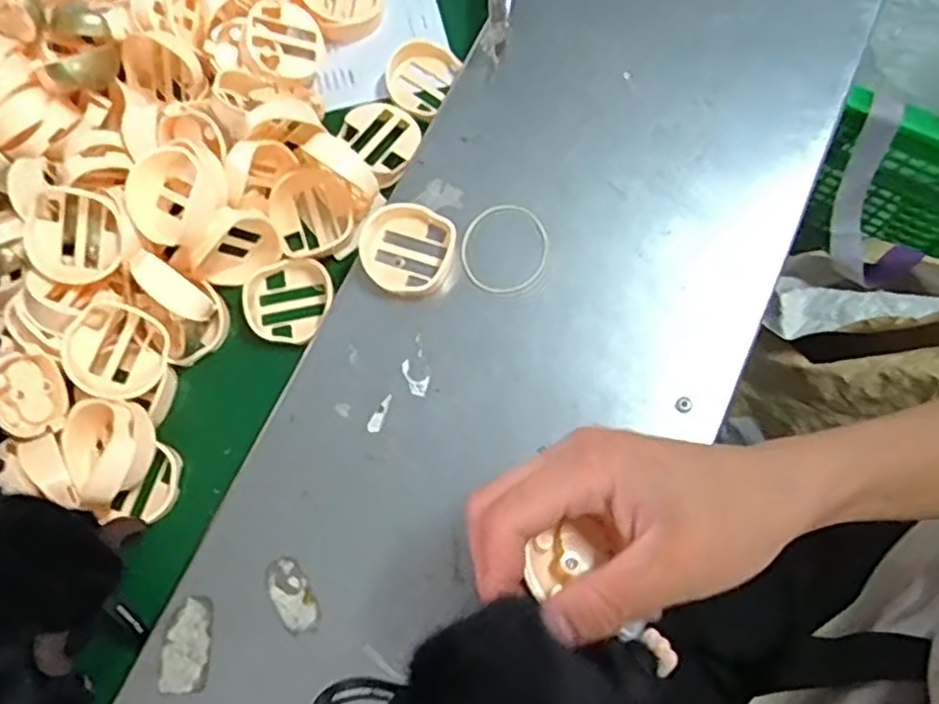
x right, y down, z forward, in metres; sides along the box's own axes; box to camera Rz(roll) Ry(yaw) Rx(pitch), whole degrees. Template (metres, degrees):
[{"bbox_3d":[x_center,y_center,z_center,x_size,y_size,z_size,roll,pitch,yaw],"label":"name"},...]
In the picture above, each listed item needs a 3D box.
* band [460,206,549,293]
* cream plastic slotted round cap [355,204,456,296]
[{"bbox_3d":[0.022,-0.064,0.441,0.055,0.004,0.057,3,74,3],"label":"band"},{"bbox_3d":[-0.041,-0.064,0.436,0.060,0.012,0.057,0,77,0],"label":"cream plastic slotted round cap"}]

